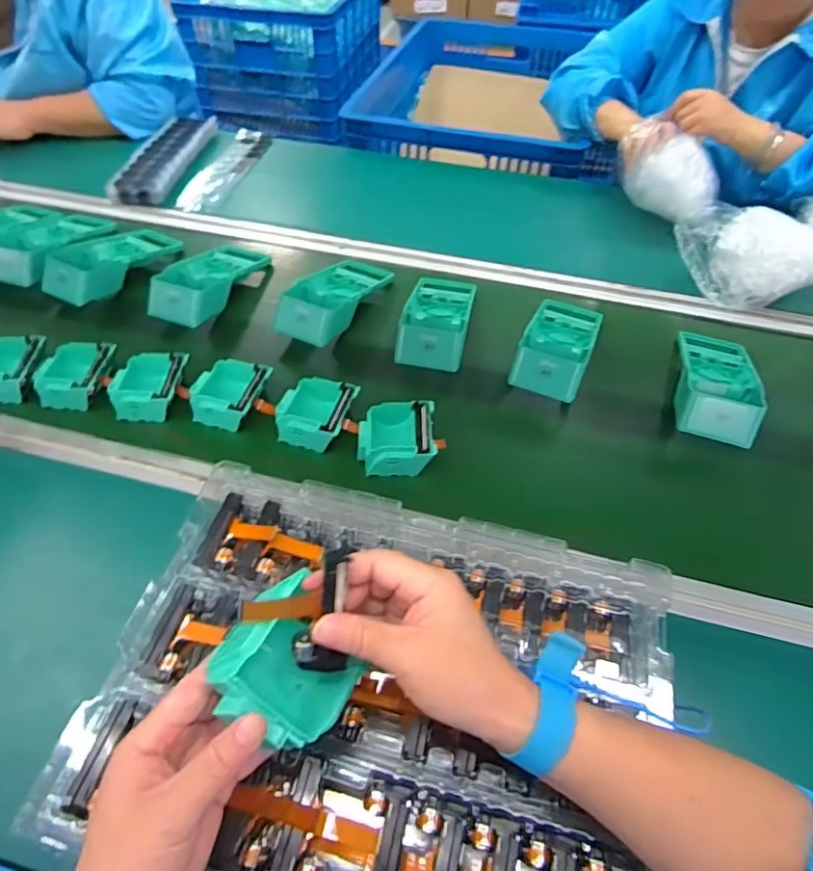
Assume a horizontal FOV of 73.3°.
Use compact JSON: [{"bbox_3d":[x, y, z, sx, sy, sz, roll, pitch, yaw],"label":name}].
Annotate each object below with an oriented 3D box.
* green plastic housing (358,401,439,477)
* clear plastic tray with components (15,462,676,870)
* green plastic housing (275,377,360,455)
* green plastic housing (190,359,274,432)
[{"bbox_3d":[-0.010,0.006,0.584,0.079,0.038,0.078,-3,53,-2],"label":"green plastic housing"},{"bbox_3d":[-0.016,0.178,0.382,0.376,0.036,0.279,13,54,9],"label":"clear plastic tray with components"},{"bbox_3d":[-0.099,-0.022,0.603,0.087,0.040,0.082,14,54,10],"label":"green plastic housing"},{"bbox_3d":[-0.200,-0.046,0.618,0.079,0.033,0.087,11,54,8],"label":"green plastic housing"}]

